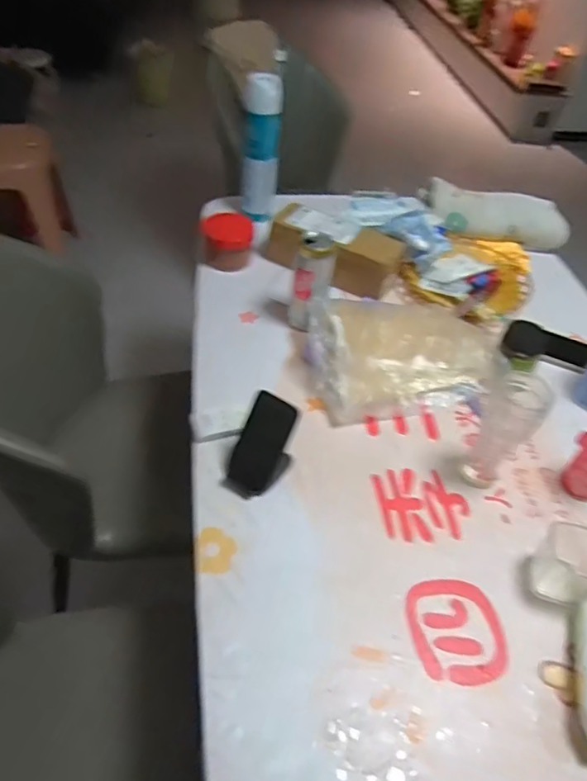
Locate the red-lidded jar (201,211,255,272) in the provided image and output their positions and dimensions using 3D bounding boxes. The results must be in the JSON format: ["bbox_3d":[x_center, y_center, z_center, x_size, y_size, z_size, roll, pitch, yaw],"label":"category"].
[{"bbox_3d":[-0.123,-0.278,1.060,0.097,0.080,0.075,1,47,-7],"label":"red-lidded jar"}]

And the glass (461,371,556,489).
[{"bbox_3d":[0.282,0.055,0.760,0.072,0.163,0.075,27,50,17],"label":"glass"}]

